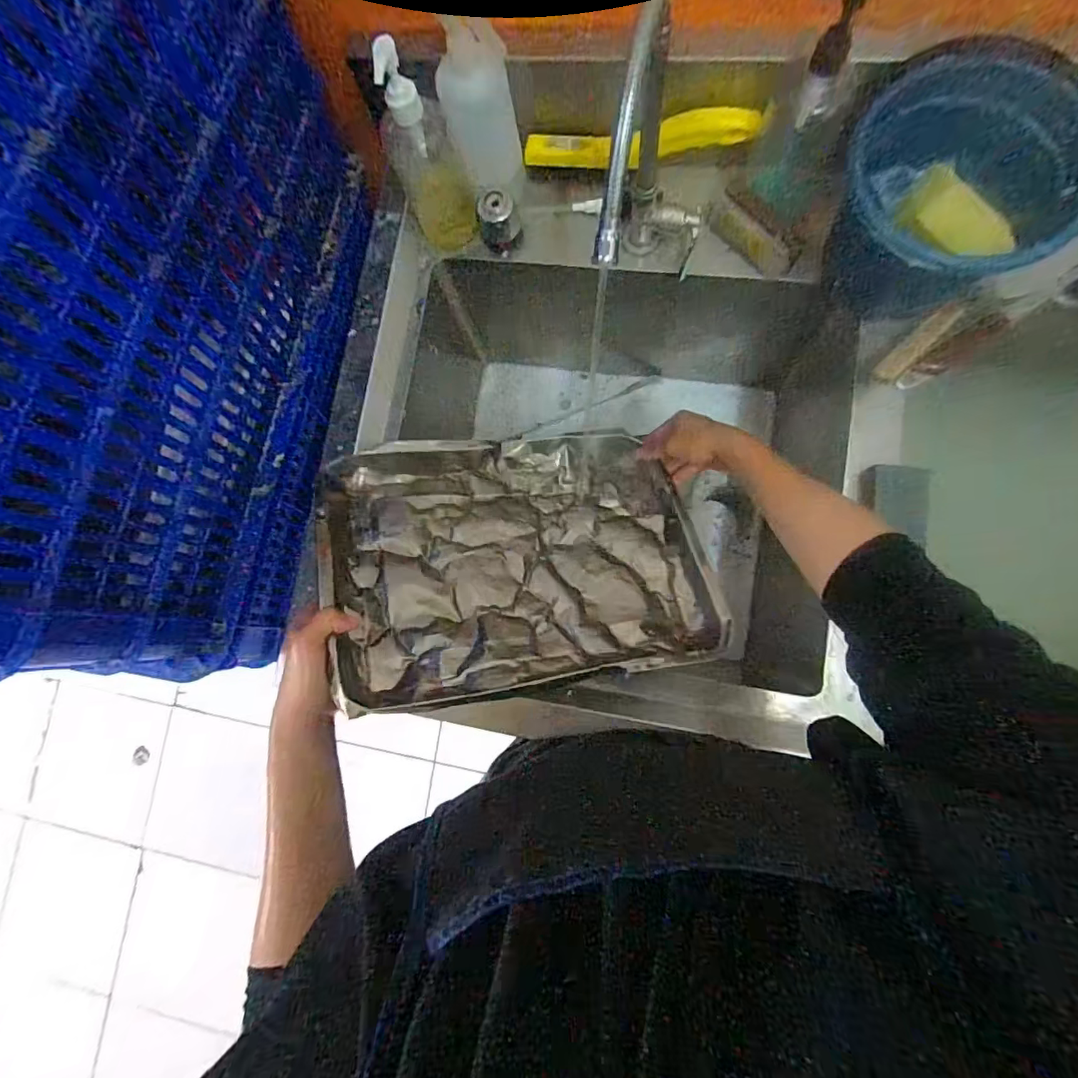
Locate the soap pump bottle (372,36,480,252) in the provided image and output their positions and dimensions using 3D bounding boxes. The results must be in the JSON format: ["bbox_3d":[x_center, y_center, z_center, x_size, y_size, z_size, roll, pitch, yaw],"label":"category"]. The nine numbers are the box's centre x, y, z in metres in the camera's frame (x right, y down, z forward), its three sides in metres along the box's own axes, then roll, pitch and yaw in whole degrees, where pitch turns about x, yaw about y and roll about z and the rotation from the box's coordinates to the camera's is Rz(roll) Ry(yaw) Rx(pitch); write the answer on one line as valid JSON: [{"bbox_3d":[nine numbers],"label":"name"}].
[{"bbox_3d":[-0.116,-0.395,0.528,0.069,0.210,0.070,-1,83,7],"label":"soap pump bottle"}]

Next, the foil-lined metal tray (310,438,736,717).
[{"bbox_3d":[-0.016,0.006,0.514,0.374,0.043,0.287,-4,59,-17],"label":"foil-lined metal tray"}]

